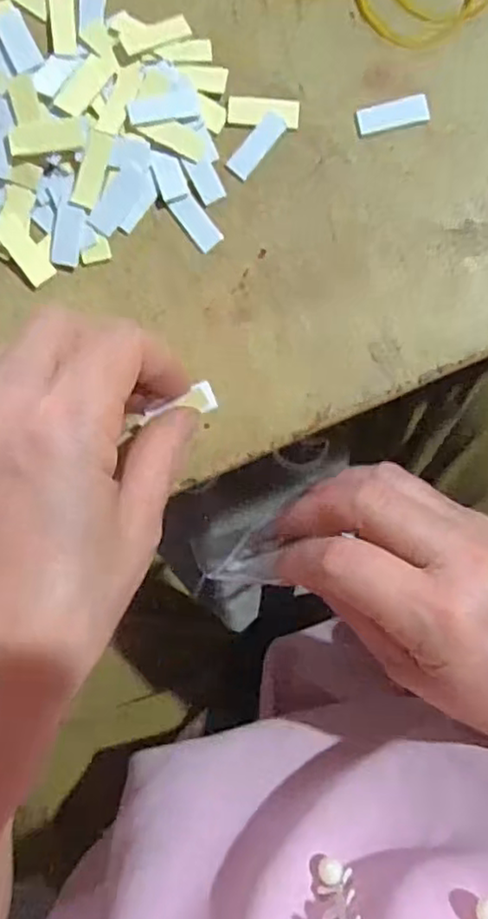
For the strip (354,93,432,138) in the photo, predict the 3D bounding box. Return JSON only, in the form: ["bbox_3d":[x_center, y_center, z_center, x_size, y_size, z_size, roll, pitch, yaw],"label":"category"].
[{"bbox_3d":[0.059,-0.138,0.254,0.029,0.004,0.011,-12,91,0],"label":"strip"}]

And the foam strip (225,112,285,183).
[{"bbox_3d":[0.005,-0.126,0.255,0.010,0.004,0.028,40,91,-1],"label":"foam strip"}]

